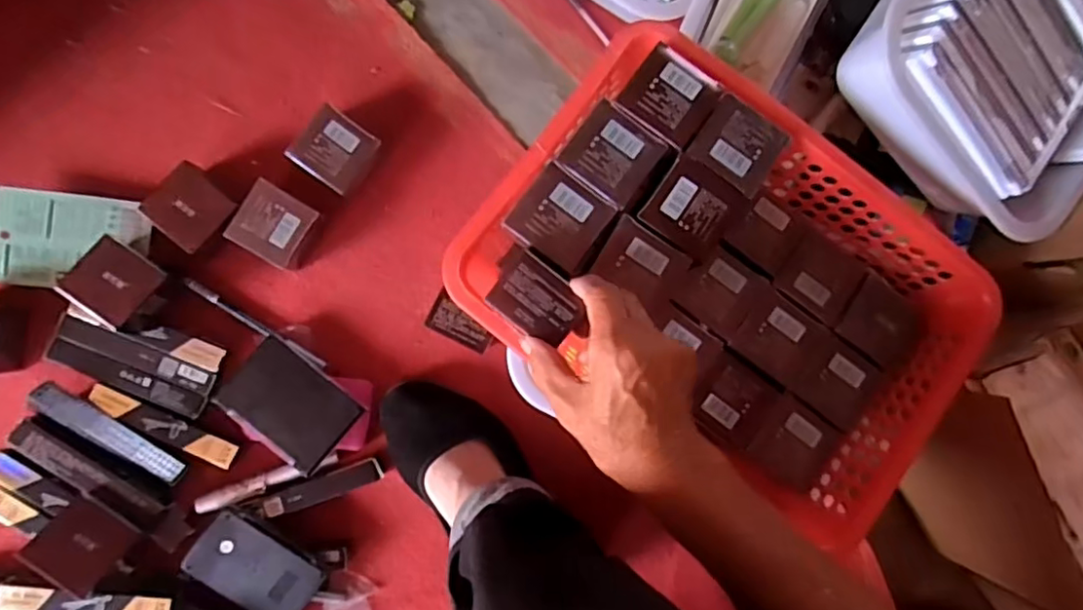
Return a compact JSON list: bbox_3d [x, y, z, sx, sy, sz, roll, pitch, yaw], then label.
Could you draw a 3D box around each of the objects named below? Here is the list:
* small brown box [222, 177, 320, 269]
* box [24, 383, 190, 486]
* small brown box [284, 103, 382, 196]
[{"bbox_3d":[-0.217,-0.065,0.501,0.052,0.042,0.054,30,86,-6],"label":"small brown box"},{"bbox_3d":[-0.337,0.102,0.475,0.121,0.015,0.022,33,86,-5],"label":"box"},{"bbox_3d":[-0.169,-0.125,0.508,0.054,0.044,0.054,34,86,-5],"label":"small brown box"}]

